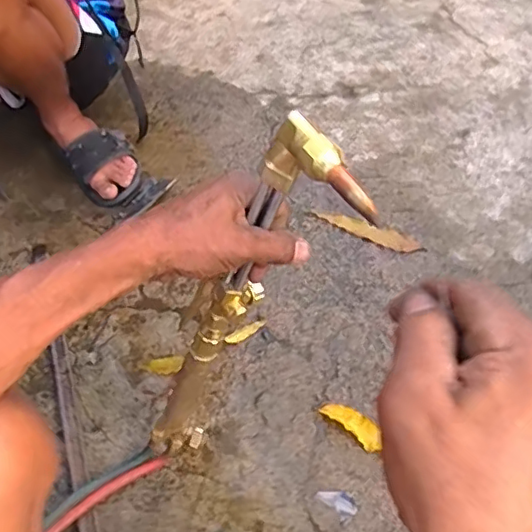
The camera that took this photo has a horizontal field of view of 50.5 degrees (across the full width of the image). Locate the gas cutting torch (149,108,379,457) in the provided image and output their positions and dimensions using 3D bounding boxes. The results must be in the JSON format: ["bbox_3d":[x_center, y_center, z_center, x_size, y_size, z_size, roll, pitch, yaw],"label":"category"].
[{"bbox_3d":[-0.036,0.081,0.511,0.058,0.486,0.083,5,49,-21],"label":"gas cutting torch"}]

